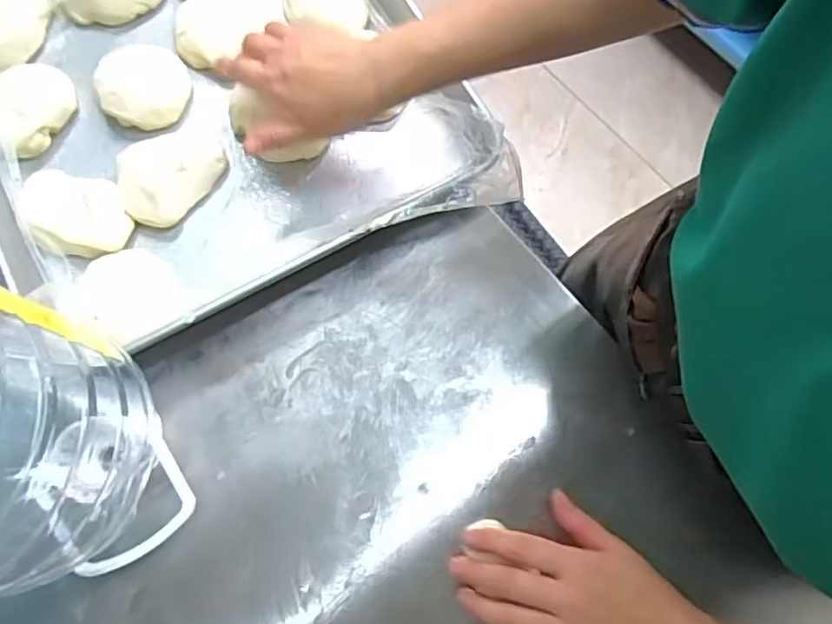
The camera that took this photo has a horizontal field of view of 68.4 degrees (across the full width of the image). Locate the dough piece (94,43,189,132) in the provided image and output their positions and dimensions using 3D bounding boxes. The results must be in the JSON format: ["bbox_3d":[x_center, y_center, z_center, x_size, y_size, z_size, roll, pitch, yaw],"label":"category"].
[{"bbox_3d":[-0.247,-0.206,0.552,0.076,0.032,0.081,0,76,0],"label":"dough piece"}]

